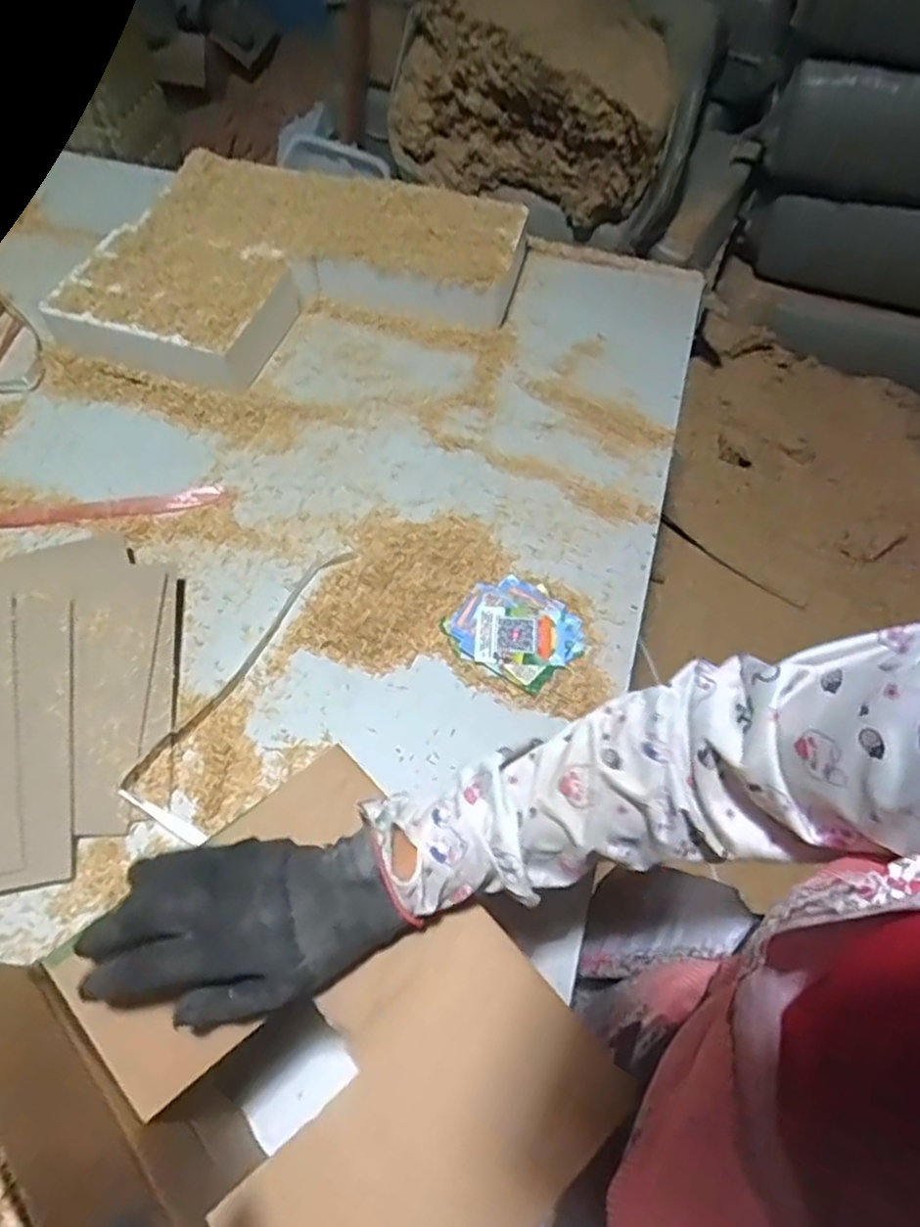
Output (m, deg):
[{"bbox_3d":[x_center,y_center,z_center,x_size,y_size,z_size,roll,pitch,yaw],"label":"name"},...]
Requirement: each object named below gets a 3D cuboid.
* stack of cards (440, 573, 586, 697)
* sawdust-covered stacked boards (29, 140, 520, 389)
[{"bbox_3d":[0.054,0.017,0.684,0.116,0.018,0.103,34,64,18],"label":"stack of cards"},{"bbox_3d":[-0.194,-0.428,0.915,0.496,0.072,0.382,14,59,7],"label":"sawdust-covered stacked boards"}]

